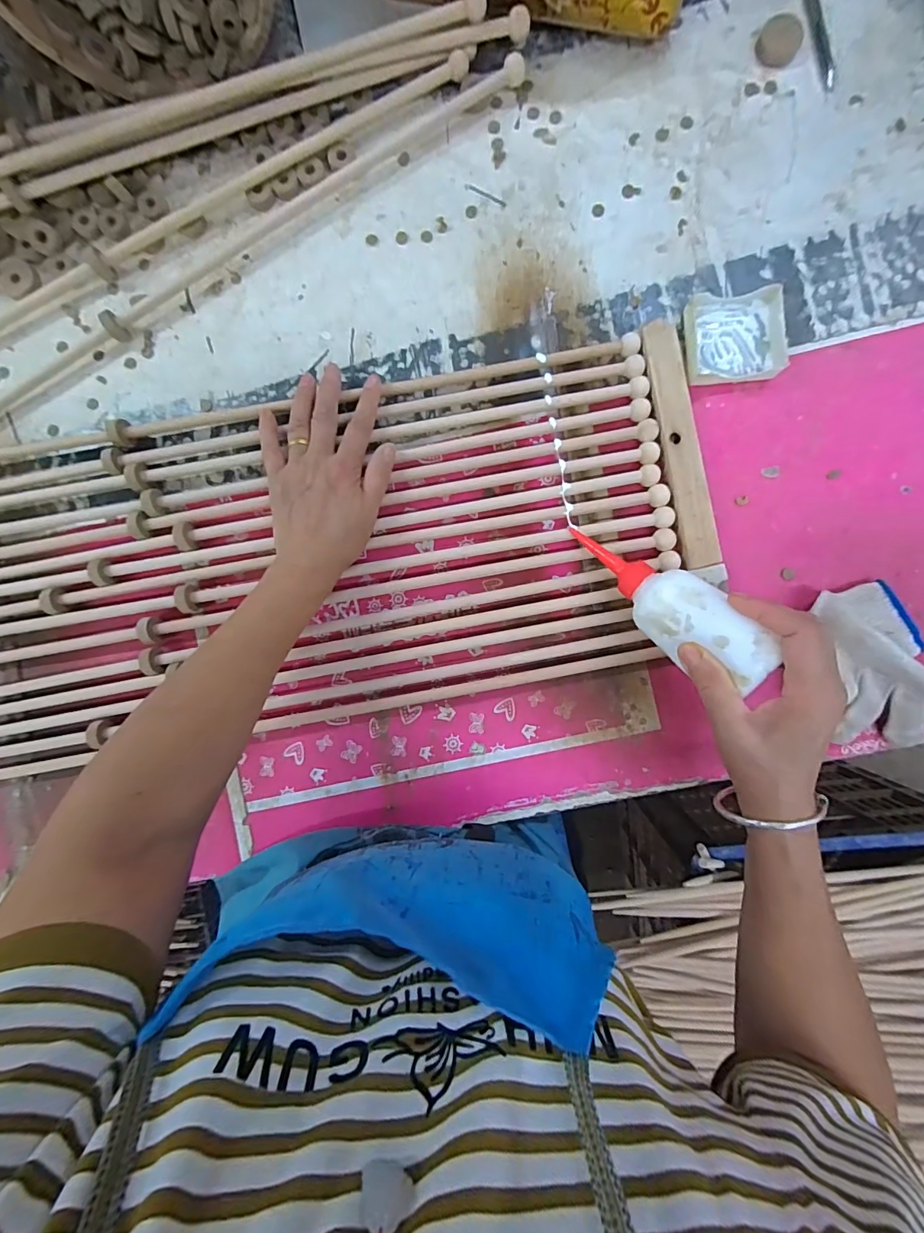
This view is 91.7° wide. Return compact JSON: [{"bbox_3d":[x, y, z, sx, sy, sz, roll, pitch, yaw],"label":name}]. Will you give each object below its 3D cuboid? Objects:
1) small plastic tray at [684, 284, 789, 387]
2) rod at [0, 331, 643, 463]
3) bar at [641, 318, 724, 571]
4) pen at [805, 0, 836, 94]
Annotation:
[{"bbox_3d":[0.237,-0.244,0.390,0.079,0.017,0.075,-2,90,3],"label":"small plastic tray"},{"bbox_3d":[-0.191,-0.188,0.413,0.694,0.016,0.018,-8,90,3],"label":"rod"},{"bbox_3d":[0.189,-0.148,0.392,0.036,0.019,0.211,-9,90,3],"label":"bar"},{"bbox_3d":[0.303,-0.530,0.387,0.013,0.006,0.148,-13,90,3],"label":"pen"}]

